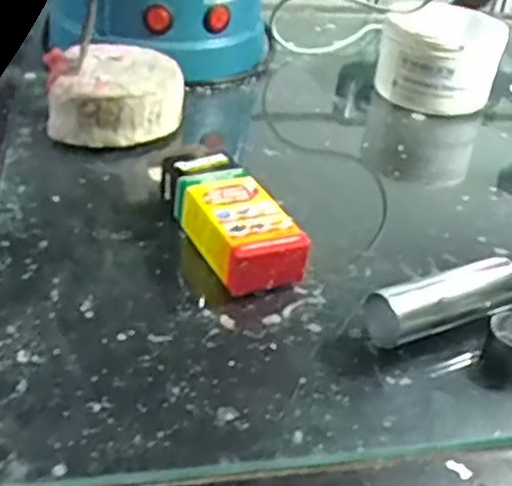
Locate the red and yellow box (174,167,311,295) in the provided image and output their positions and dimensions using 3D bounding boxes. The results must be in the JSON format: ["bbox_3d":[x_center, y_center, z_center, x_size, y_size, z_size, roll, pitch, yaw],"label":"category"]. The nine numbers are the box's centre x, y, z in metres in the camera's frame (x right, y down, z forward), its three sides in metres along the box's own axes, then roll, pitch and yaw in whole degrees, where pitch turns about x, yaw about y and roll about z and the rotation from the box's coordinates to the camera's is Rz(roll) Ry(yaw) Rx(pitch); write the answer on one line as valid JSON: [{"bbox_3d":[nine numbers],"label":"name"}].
[{"bbox_3d":[-0.009,-0.008,0.352,0.039,0.027,0.078,-12,38,-24],"label":"red and yellow box"}]

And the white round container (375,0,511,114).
[{"bbox_3d":[0.145,-0.149,0.538,0.088,0.064,0.090,4,35,-3],"label":"white round container"}]

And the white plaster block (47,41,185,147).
[{"bbox_3d":[-0.087,-0.098,0.456,0.077,0.041,0.092,6,34,0],"label":"white plaster block"}]

